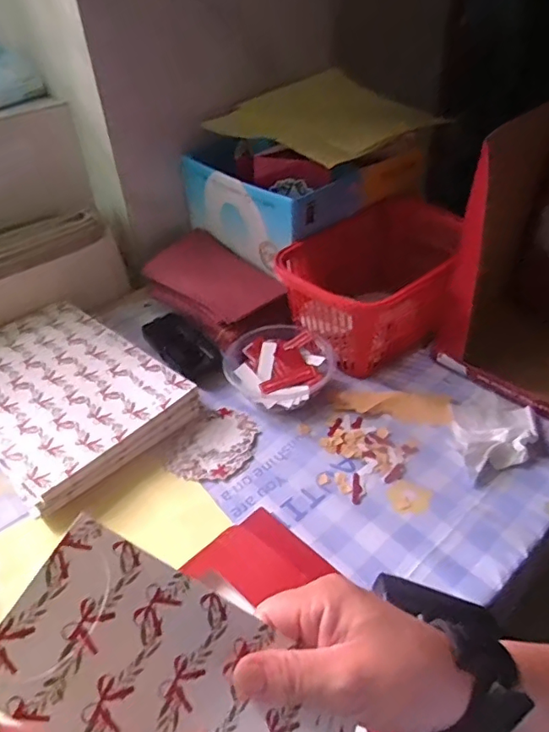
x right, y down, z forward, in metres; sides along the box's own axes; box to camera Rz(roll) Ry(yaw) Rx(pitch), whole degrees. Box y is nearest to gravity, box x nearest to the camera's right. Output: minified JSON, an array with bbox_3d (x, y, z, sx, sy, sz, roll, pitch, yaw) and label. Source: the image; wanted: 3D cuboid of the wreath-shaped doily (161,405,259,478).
[{"bbox_3d":[-0.061,0.074,0.525,0.081,0.004,0.085,5,45,7],"label":"wreath-shaped doily"}]

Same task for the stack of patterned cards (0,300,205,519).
[{"bbox_3d":[-0.231,0.028,0.570,0.261,0.039,0.177,29,49,31],"label":"stack of patterned cards"}]

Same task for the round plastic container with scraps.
[{"bbox_3d":[0.007,0.004,0.574,0.119,0.043,0.104,-2,40,0],"label":"round plastic container with scraps"}]

